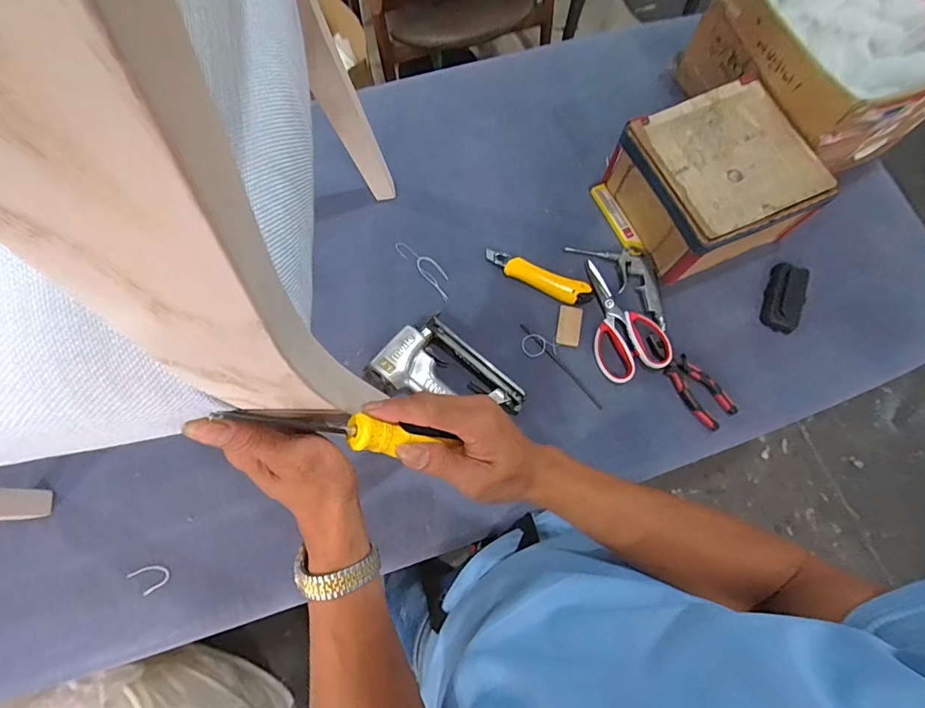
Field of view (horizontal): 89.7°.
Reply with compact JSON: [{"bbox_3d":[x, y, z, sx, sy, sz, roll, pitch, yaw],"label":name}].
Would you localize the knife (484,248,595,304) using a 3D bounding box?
[{"bbox_3d":[0.115,-0.120,0.714,0.173,0.021,0.033,25,71,8],"label":"knife"}]

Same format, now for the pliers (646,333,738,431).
[{"bbox_3d":[0.328,0.032,0.672,0.054,0.023,0.154,-33,74,-12],"label":"pliers"}]

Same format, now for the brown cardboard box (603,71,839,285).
[{"bbox_3d":[0.377,-0.255,0.705,0.234,0.130,0.219,-23,72,-9],"label":"brown cardboard box"}]

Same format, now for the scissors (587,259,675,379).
[{"bbox_3d":[0.229,-0.057,0.697,0.101,0.013,0.189,-19,71,-8],"label":"scissors"}]

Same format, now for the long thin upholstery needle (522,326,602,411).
[{"bbox_3d":[0.145,0.016,0.683,0.009,0.008,0.165,-39,75,-14],"label":"long thin upholstery needle"}]

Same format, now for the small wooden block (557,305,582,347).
[{"bbox_3d":[0.160,-0.043,0.697,0.032,0.006,0.064,11,70,3],"label":"small wooden block"}]

